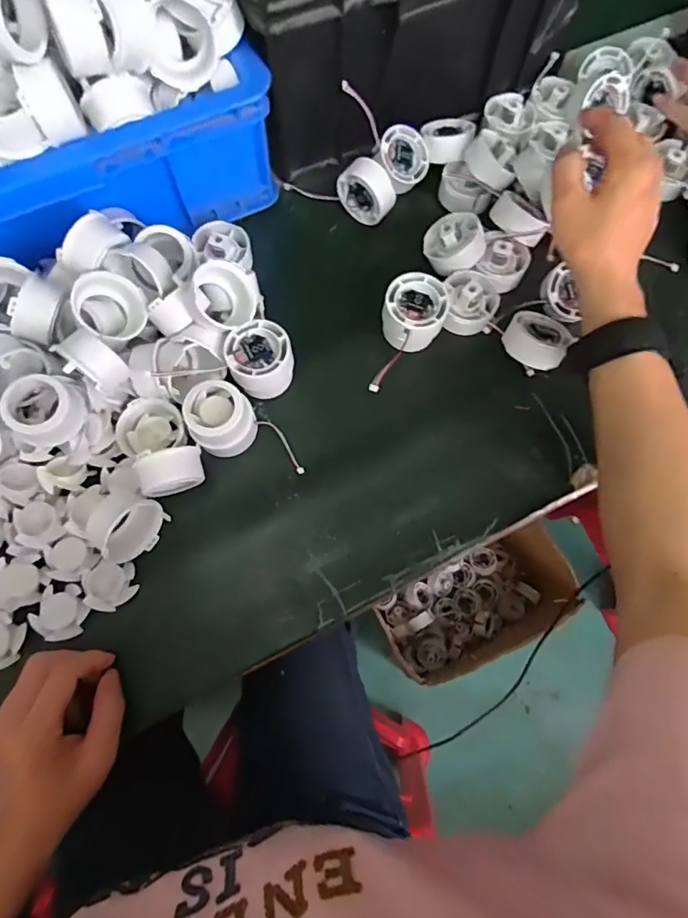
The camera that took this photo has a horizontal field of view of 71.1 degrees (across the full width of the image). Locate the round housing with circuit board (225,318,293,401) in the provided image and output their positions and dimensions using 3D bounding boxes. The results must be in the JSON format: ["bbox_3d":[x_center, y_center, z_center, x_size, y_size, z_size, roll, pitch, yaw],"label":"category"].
[{"bbox_3d":[-0.071,-0.084,0.418,0.052,0.049,0.049,0,73,-1],"label":"round housing with circuit board"}]

